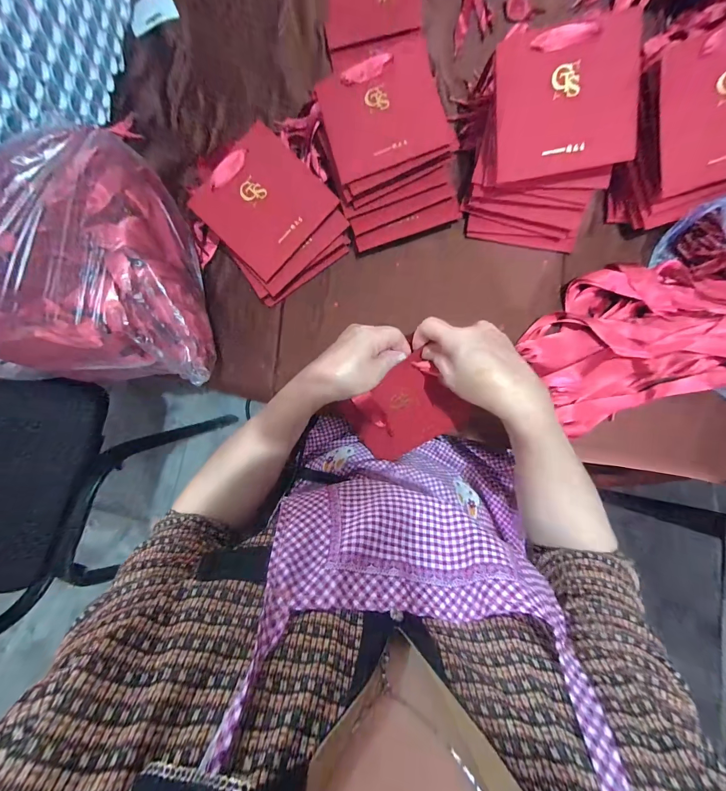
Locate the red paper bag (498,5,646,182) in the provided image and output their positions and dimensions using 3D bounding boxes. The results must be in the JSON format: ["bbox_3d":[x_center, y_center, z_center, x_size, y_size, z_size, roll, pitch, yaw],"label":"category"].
[{"bbox_3d":[0.224,-0.325,0.364,0.142,0.007,0.139,-3,103,10],"label":"red paper bag"}]

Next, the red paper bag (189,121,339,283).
[{"bbox_3d":[-0.127,-0.246,0.424,0.135,0.005,0.140,41,89,-8],"label":"red paper bag"}]

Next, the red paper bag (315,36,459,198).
[{"bbox_3d":[0.027,-0.349,0.415,0.147,0.027,0.140,-21,83,2],"label":"red paper bag"}]

